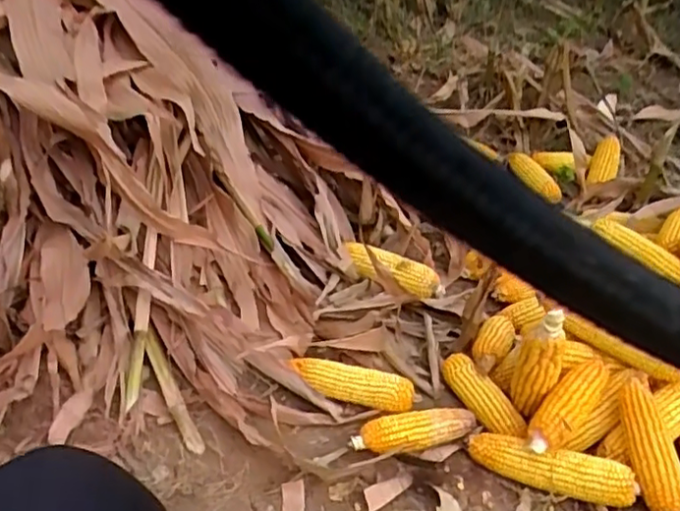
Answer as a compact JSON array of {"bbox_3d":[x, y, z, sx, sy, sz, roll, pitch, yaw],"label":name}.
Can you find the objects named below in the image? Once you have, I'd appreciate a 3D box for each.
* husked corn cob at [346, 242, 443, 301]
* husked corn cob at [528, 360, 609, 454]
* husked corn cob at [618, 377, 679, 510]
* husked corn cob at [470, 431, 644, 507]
[{"bbox_3d":[0.098,0.028,1.149,0.187,0.049,0.059,22,38,-4],"label":"husked corn cob"},{"bbox_3d":[0.314,0.203,0.881,0.164,0.050,0.054,-38,52,-25],"label":"husked corn cob"},{"bbox_3d":[0.402,0.257,0.831,0.051,0.053,0.205,-3,64,-7],"label":"husked corn cob"},{"bbox_3d":[0.278,0.283,0.858,0.206,0.066,0.044,17,40,18],"label":"husked corn cob"}]

